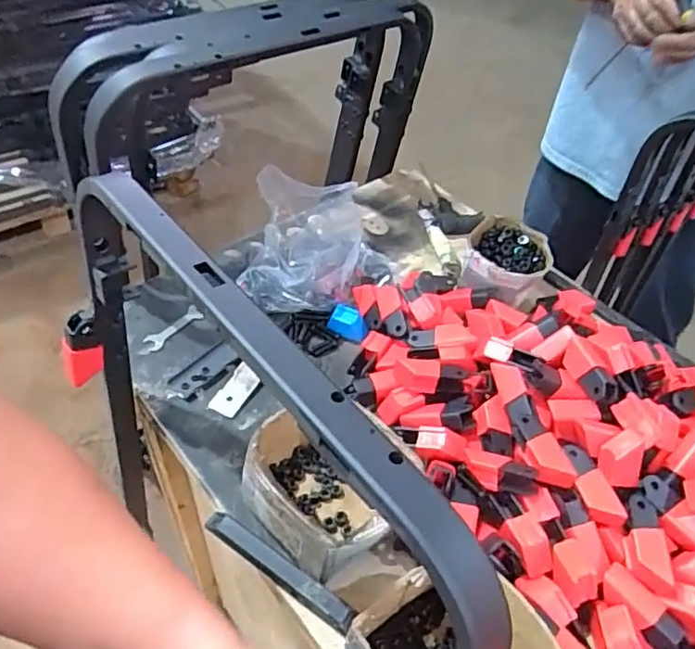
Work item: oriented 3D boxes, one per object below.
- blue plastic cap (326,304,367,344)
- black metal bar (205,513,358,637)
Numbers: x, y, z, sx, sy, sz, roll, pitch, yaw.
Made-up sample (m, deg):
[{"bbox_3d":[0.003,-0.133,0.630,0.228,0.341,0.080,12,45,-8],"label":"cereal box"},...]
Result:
[{"bbox_3d":[0.002,-0.002,0.804,0.052,0.034,0.028,23,49,15],"label":"blue plastic cap"},{"bbox_3d":[-0.067,0.239,0.588,0.172,0.022,0.024,29,51,20],"label":"black metal bar"}]

